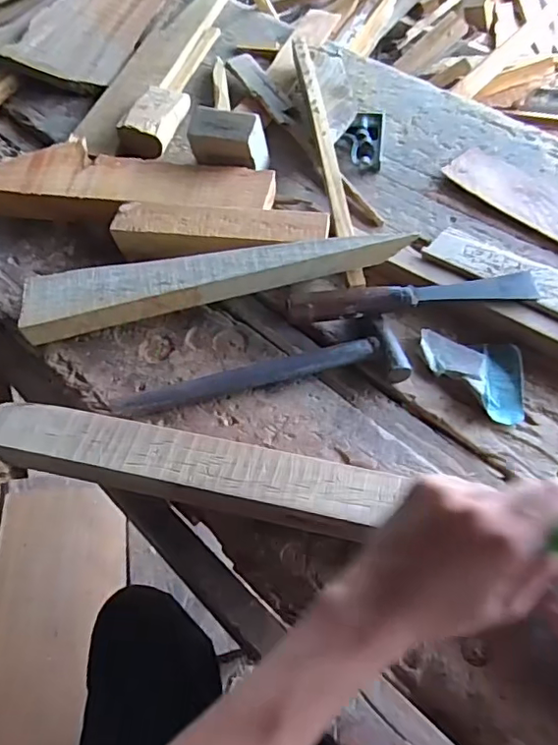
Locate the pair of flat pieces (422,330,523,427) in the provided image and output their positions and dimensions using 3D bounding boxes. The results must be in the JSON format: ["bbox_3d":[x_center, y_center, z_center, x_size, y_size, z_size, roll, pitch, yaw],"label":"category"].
[{"bbox_3d":[0.178,0.002,0.507,0.097,0.013,0.081,14,60,11],"label":"pair of flat pieces"}]

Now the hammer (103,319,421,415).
[{"bbox_3d":[-0.015,0.008,0.508,0.266,0.026,0.064,-14,59,-6],"label":"hammer"}]

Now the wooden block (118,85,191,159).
[{"bbox_3d":[-0.161,-0.331,0.714,0.060,0.031,0.125,14,60,11],"label":"wooden block"}]

